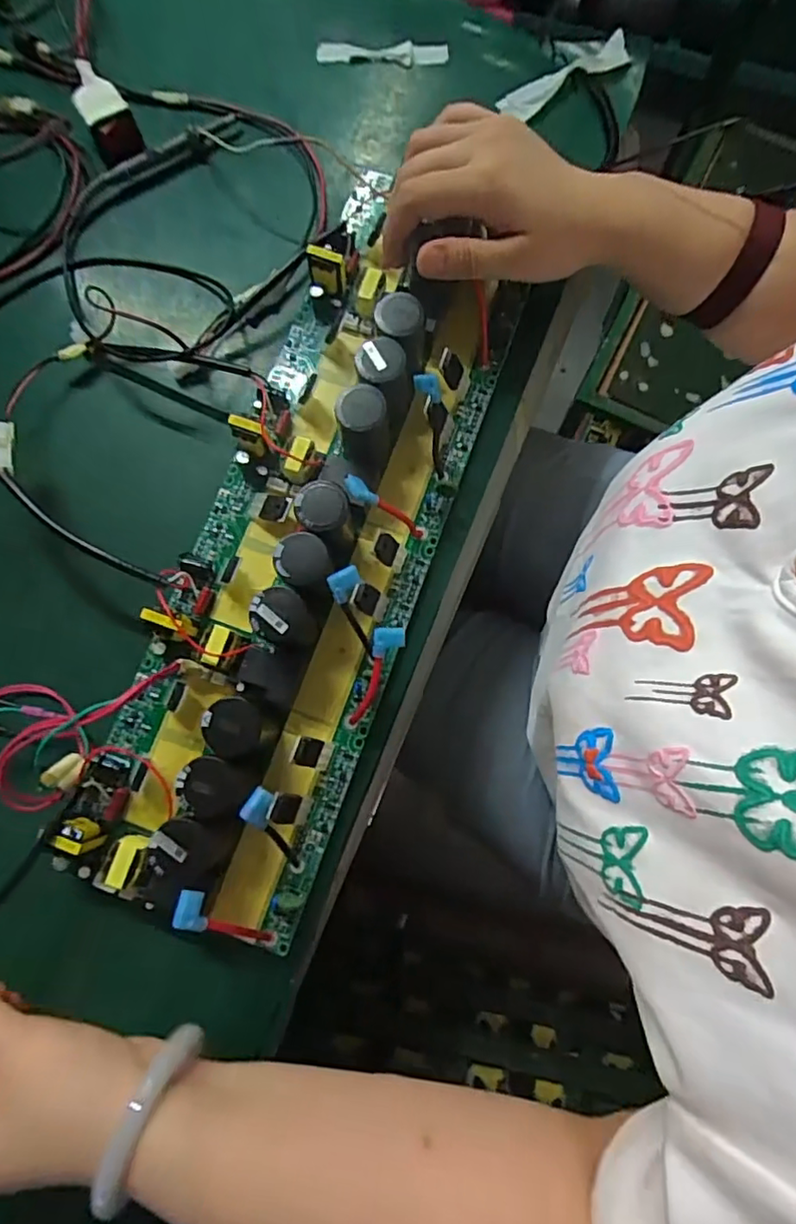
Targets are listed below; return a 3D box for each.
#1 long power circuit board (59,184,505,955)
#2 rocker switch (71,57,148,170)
[{"bbox_3d":[-0.048,-0.048,0.334,0.143,0.061,0.419,17,79,5],"label":"long power circuit board"},{"bbox_3d":[-0.205,-0.351,0.403,0.032,0.025,0.079,-26,78,-4],"label":"rocker switch"}]

